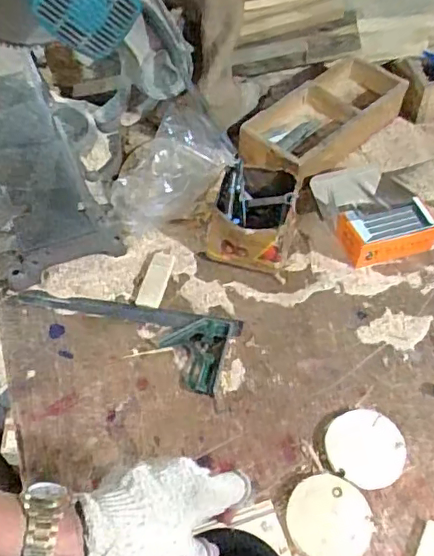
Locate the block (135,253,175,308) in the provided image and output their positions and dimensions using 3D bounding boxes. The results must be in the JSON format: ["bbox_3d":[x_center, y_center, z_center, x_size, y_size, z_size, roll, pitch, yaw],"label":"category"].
[{"bbox_3d":[-0.081,0.002,0.743,0.031,0.012,0.084,11,52,10],"label":"block"}]

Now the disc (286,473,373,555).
[{"bbox_3d":[0.110,0.235,0.550,0.080,0.005,0.081,-1,51,1],"label":"disc"}]

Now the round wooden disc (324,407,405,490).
[{"bbox_3d":[0.158,0.179,0.594,0.080,0.011,0.081,-1,51,1],"label":"round wooden disc"}]

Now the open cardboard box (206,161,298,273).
[{"bbox_3d":[0.048,-0.080,0.758,0.109,0.087,0.125,9,52,9],"label":"open cardboard box"}]

